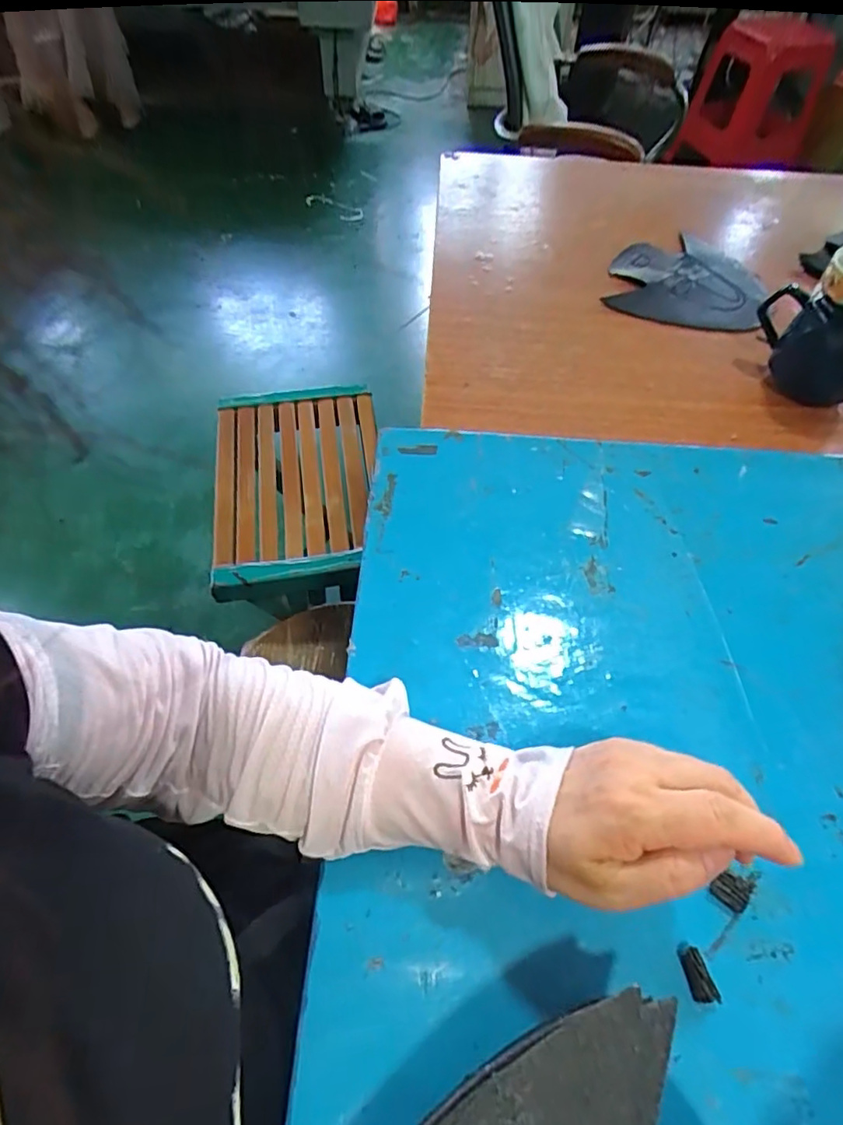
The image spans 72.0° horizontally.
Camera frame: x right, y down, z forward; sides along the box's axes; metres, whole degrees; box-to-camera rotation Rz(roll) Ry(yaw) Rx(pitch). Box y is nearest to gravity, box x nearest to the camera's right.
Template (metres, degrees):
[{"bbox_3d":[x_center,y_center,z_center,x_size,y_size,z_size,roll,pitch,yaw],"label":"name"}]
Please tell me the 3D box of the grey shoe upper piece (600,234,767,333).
[{"bbox_3d":[0.322,-0.336,0.697,0.179,0.021,0.177,24,58,13],"label":"grey shoe upper piece"}]

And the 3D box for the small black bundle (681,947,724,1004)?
[{"bbox_3d":[0.147,0.219,0.307,0.013,0.007,0.024,-7,57,-7],"label":"small black bundle"}]

